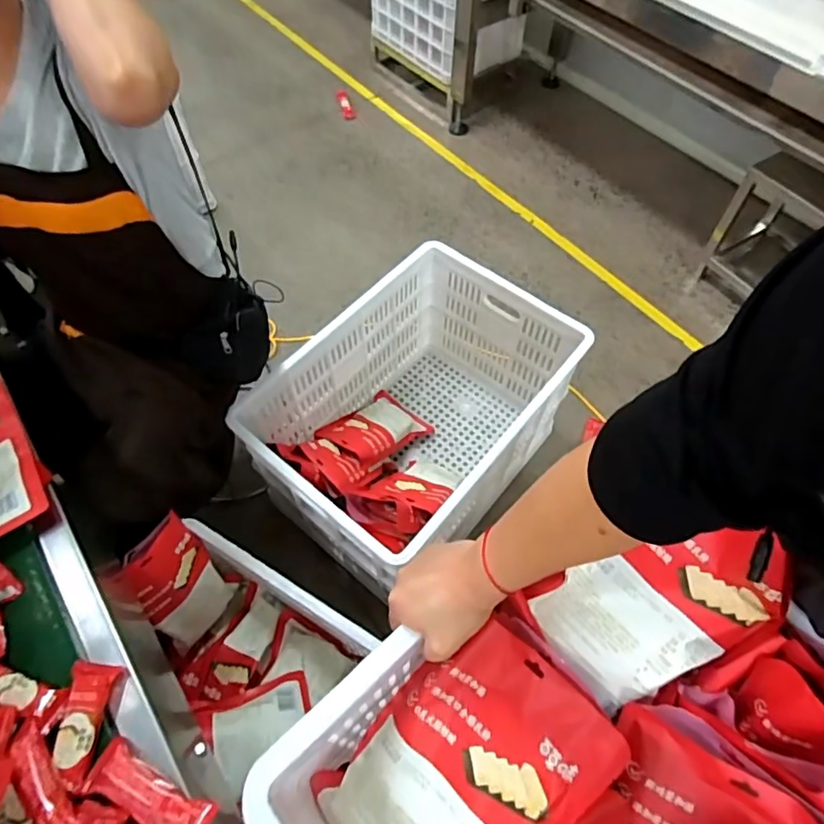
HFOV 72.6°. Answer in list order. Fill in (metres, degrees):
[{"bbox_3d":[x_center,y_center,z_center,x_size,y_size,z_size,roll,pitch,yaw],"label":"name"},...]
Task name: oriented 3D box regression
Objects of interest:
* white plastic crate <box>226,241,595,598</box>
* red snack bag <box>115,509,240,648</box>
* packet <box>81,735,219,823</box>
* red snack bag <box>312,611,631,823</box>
[{"bbox_3d":[0.006,0.021,1.304,0.473,0.405,0.655,35,67,19],"label":"white plastic crate"},{"bbox_3d":[-0.394,0.298,0.960,0.035,0.230,0.137,5,42,30],"label":"red snack bag"},{"bbox_3d":[-0.269,0.392,0.571,0.132,0.024,0.050,24,64,15],"label":"packet"},{"bbox_3d":[0.046,0.336,0.503,0.188,0.051,0.276,42,92,18],"label":"red snack bag"}]

